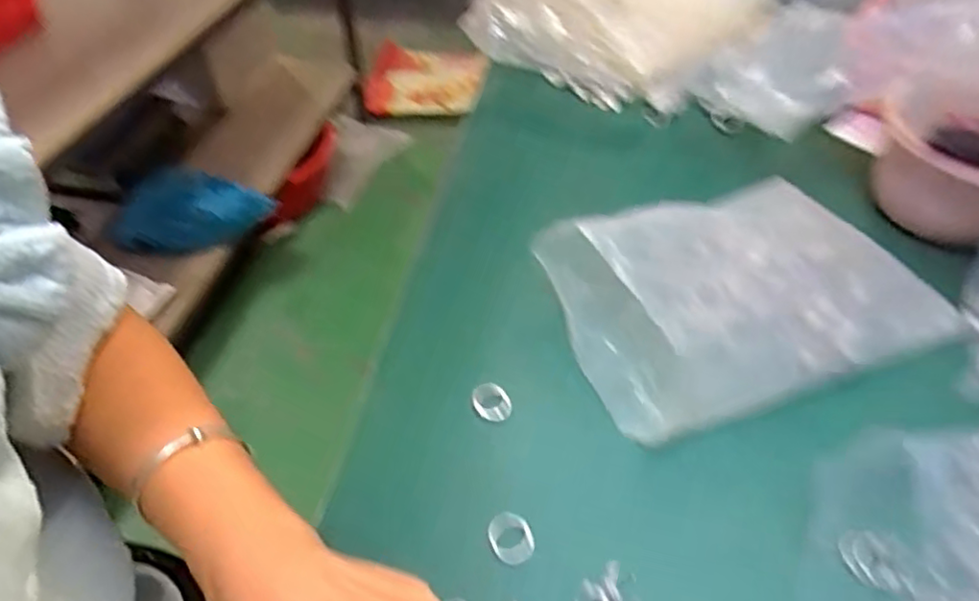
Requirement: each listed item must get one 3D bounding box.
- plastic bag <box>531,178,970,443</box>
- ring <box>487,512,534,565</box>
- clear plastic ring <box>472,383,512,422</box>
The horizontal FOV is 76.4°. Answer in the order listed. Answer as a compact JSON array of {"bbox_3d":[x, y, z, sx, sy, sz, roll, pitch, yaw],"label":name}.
[{"bbox_3d":[0.186,-0.024,0.433,0.270,0.076,0.161,-16,50,-15],"label":"plastic bag"},{"bbox_3d":[0.012,0.132,0.346,0.023,0.010,0.027,-20,52,-18],"label":"ring"},{"bbox_3d":[0.002,0.067,0.406,0.020,0.010,0.027,-32,56,-26],"label":"clear plastic ring"}]

